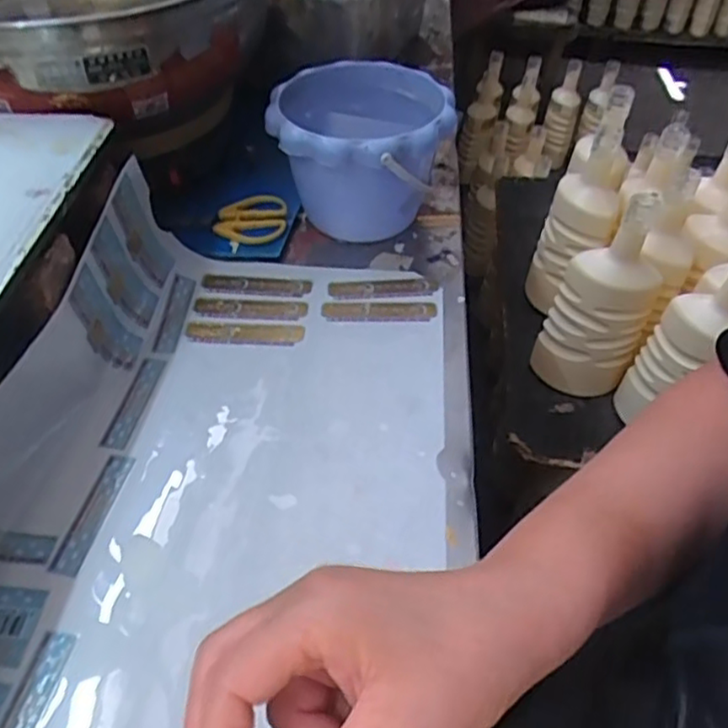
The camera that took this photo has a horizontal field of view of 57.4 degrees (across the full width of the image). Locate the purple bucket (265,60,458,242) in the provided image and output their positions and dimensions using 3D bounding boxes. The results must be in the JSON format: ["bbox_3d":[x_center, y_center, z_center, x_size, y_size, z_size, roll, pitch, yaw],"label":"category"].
[{"bbox_3d":[-0.003,-0.180,0.592,0.150,0.118,0.159,0,48,0],"label":"purple bucket"}]

